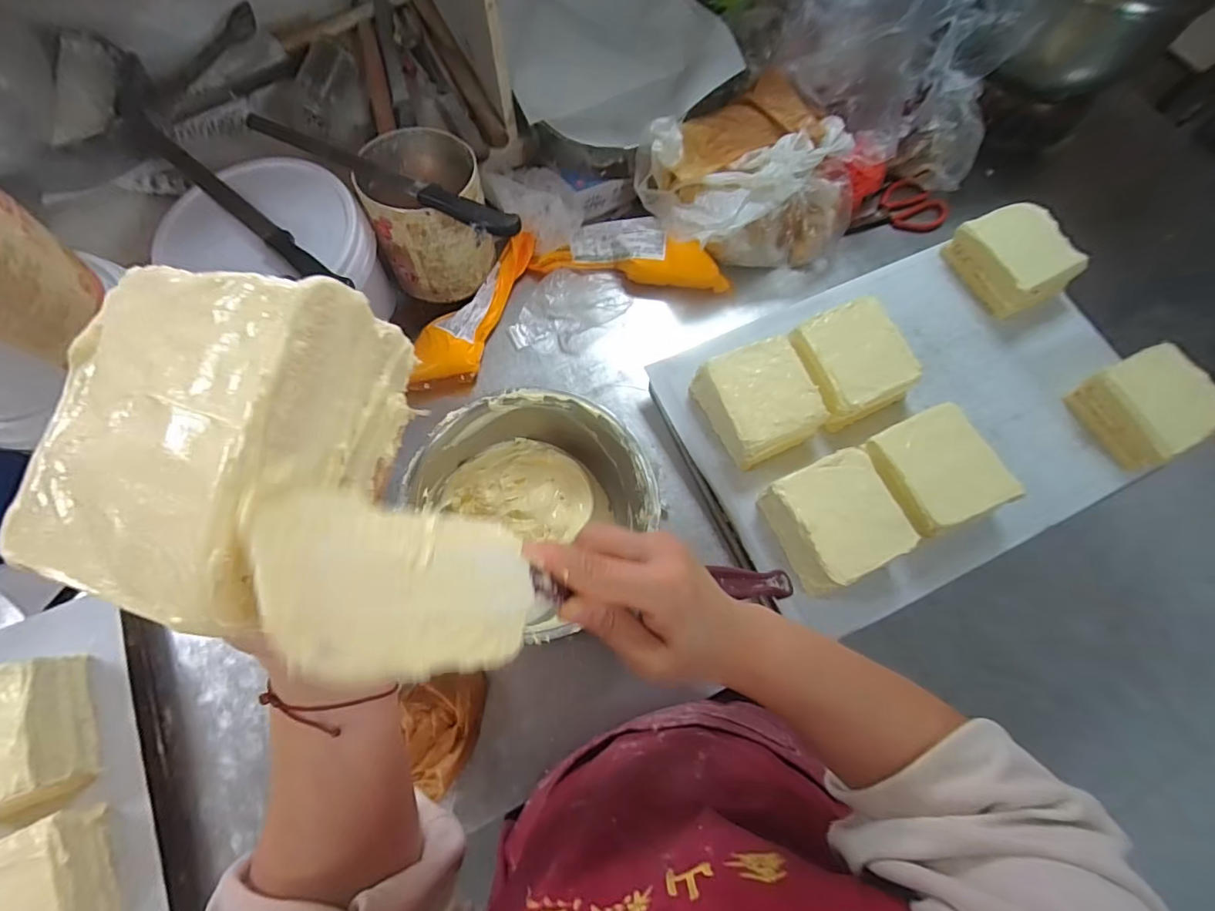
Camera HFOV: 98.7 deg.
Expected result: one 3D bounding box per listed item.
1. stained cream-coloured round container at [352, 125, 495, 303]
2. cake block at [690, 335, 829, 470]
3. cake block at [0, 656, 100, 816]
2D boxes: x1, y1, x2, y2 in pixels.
[{"bbox_3d":[-0.233,-0.318,0.687,0.145,0.142,0.165,-19,72,-9],"label":"stained cream-coloured round container"},{"bbox_3d":[0.189,-0.067,0.642,0.120,0.061,0.129,-24,73,-10],"label":"cake block"},{"bbox_3d":[-0.580,0.276,0.501,0.119,0.062,0.128,-20,72,-9],"label":"cake block"}]

